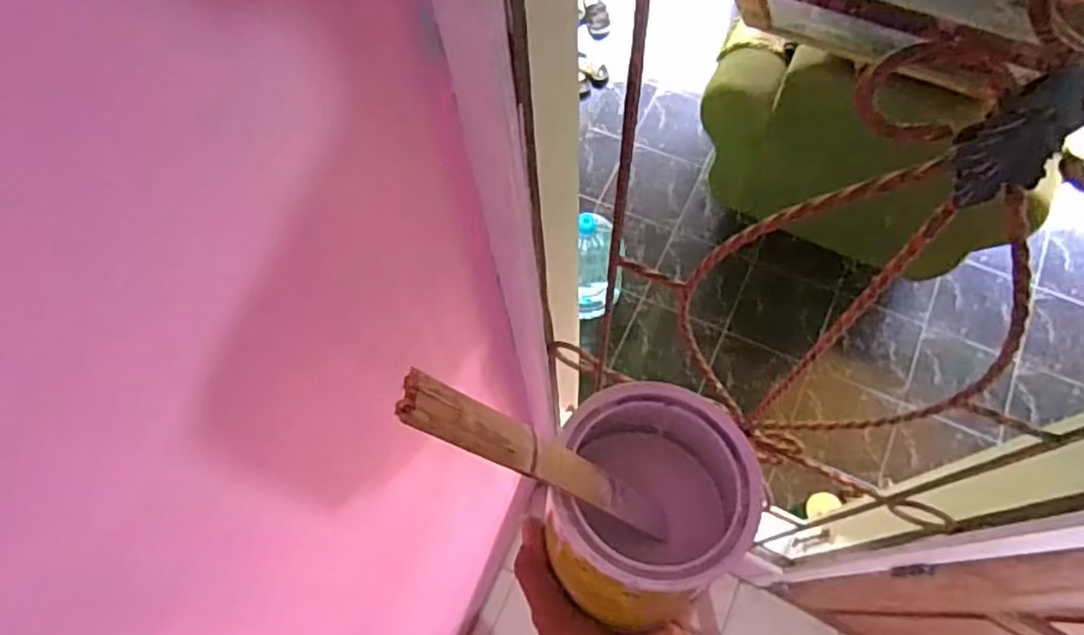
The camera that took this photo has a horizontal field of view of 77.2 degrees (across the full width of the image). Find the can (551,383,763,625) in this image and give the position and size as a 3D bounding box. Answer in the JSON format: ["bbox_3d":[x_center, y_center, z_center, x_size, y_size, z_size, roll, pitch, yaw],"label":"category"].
[{"bbox_3d":[0.060,0.108,0.383,0.098,0.120,0.117,6,67,6],"label":"can"}]

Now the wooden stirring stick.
[{"bbox_3d":[0.010,0.074,0.325,0.010,0.205,0.022,-3,61,40],"label":"wooden stirring stick"}]

